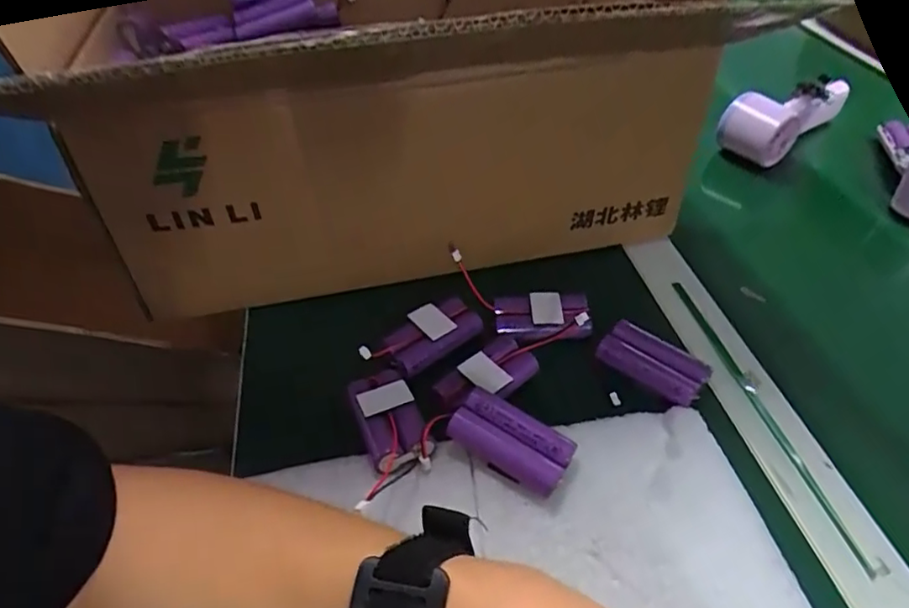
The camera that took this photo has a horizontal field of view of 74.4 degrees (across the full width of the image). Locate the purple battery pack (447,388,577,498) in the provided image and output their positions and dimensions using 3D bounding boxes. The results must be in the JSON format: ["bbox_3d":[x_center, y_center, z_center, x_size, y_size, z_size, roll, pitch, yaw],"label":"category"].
[{"bbox_3d":[0.031,0.075,0.331,0.066,0.014,0.035,26,78,14],"label":"purple battery pack"}]

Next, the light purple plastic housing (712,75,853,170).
[{"bbox_3d":[0.344,-0.198,0.623,0.179,0.051,0.063,-34,50,-30],"label":"light purple plastic housing"}]

